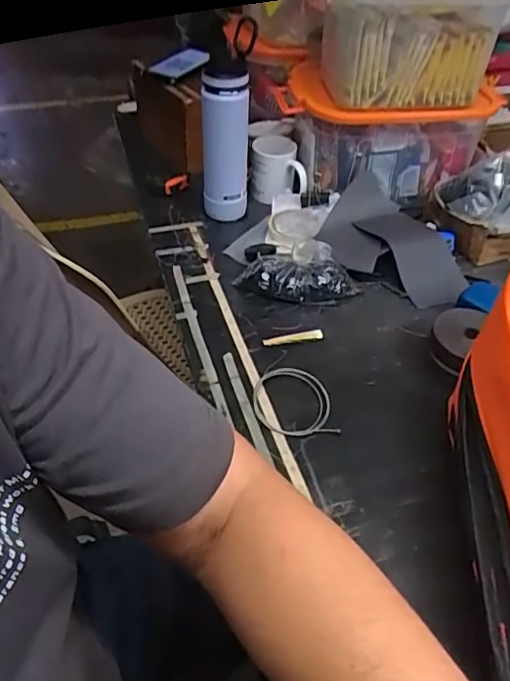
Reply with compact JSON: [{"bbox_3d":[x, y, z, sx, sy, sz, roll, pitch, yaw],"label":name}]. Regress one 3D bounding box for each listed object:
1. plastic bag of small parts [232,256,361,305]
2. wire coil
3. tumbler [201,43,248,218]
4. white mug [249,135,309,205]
[{"bbox_3d":[0.061,-0.090,0.811,0.181,0.048,0.067,9,45,10],"label":"plastic bag of small parts"},{"bbox_3d":[0.047,0.075,0.660,0.098,0.021,0.091,0,44,0],"label":"wire coil"},{"bbox_3d":[-0.050,-0.324,0.882,0.078,0.255,0.072,-1,44,-1],"label":"tumbler"},{"bbox_3d":[0.040,-0.305,0.980,0.096,0.075,0.094,-1,44,-1],"label":"white mug"}]

